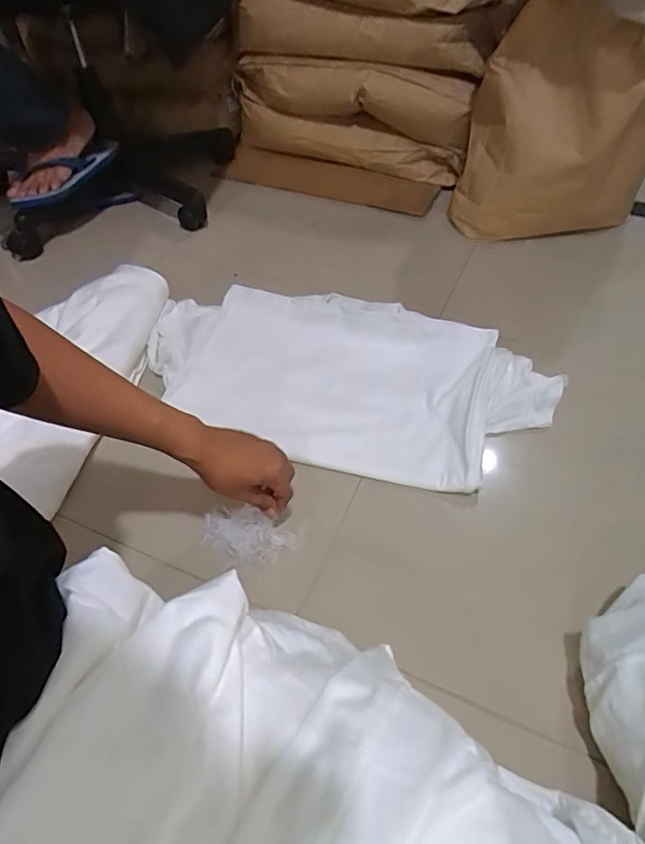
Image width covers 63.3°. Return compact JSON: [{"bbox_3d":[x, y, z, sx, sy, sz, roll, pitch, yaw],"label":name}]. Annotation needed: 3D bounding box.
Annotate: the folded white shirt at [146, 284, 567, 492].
[{"bbox_3d":[0.032,-0.076,0.825,0.641,0.074,0.306,14,49,13],"label":"folded white shirt"}]

